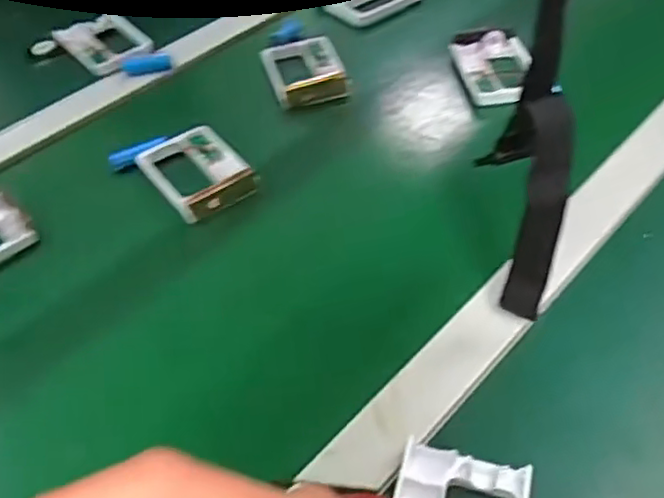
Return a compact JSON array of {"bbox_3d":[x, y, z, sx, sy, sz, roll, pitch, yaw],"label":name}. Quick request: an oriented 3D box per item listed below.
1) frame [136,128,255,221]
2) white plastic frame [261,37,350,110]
[{"bbox_3d":[-0.112,-0.067,0.548,0.073,0.016,0.104,-29,52,-21],"label":"frame"},{"bbox_3d":[-0.027,-0.182,0.649,0.075,0.015,0.106,-13,48,-8],"label":"white plastic frame"}]

